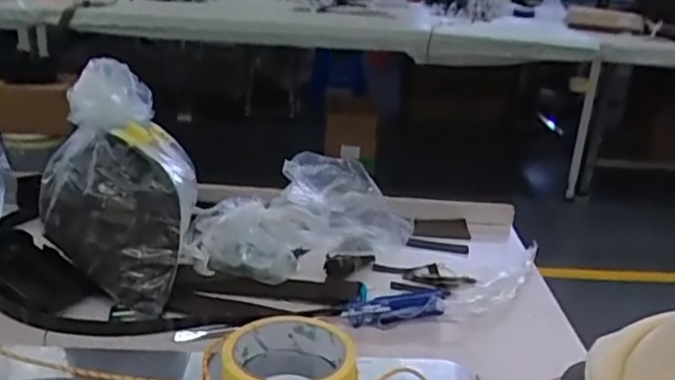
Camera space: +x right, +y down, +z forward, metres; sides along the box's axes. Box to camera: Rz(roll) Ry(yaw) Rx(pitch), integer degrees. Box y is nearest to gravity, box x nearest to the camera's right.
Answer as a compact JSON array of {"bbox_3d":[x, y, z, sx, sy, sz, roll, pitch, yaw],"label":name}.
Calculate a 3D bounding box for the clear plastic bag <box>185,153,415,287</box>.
[{"bbox_3d":[-0.033,0.022,0.601,0.215,0.090,0.106,-2,23,-14],"label":"clear plastic bag"}]

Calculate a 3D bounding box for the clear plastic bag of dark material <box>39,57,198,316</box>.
[{"bbox_3d":[-0.190,-0.008,0.545,0.125,0.170,0.146,5,22,2],"label":"clear plastic bag of dark material"}]

